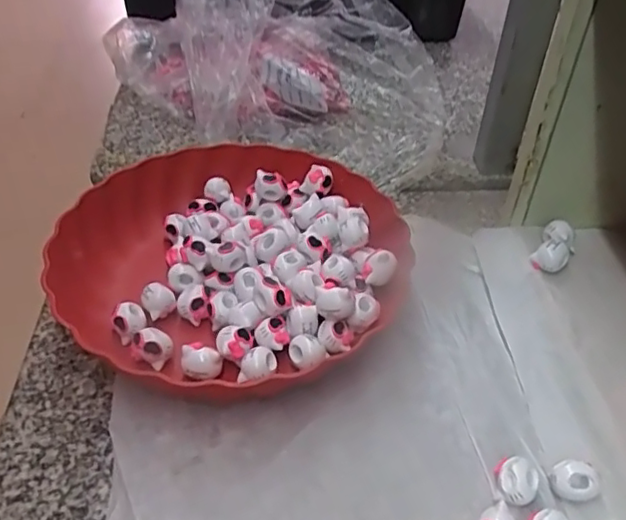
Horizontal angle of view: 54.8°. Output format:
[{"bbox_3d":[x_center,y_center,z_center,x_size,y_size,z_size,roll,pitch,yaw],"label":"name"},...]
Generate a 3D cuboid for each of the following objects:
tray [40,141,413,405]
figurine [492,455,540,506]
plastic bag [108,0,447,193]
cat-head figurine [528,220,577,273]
[{"bbox_3d":[-0.055,-0.003,0.444,0.241,0.042,0.234,26,48,24],"label":"tray"},{"bbox_3d":[0.112,0.123,0.332,0.022,0.022,0.021,-1,42,-3],"label":"figurine"},{"bbox_3d":[-0.026,-0.214,0.597,0.315,0.158,0.229,9,43,8],"label":"plastic bag"},{"bbox_3d":[0.179,-0.008,0.447,0.024,0.027,0.037,27,48,25],"label":"cat-head figurine"}]

